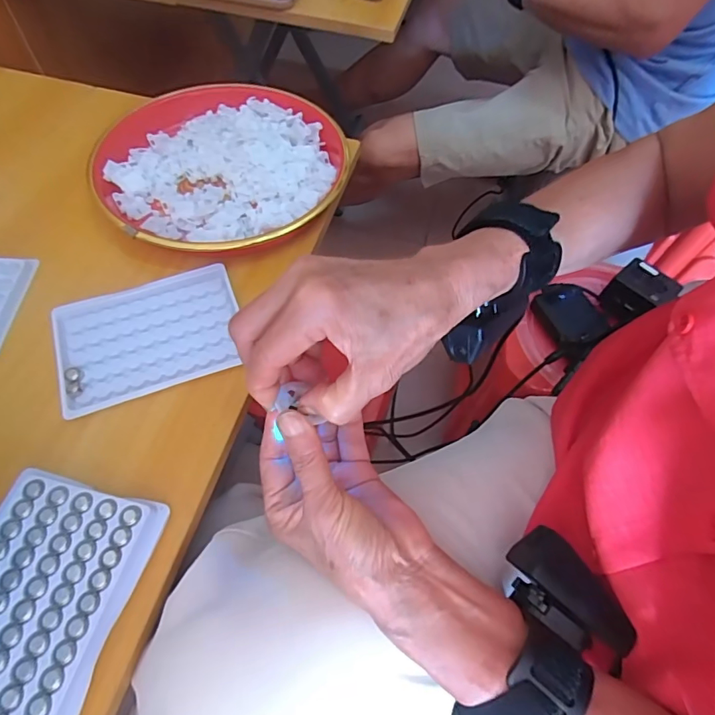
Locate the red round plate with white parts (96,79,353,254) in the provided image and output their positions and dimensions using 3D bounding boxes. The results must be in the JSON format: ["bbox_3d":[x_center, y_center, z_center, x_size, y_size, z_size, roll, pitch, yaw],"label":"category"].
[{"bbox_3d":[-0.120,-0.172,0.429,0.208,0.027,0.209,1,60,-2],"label":"red round plate with white parts"}]

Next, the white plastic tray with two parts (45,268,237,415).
[{"bbox_3d":[-0.150,-0.016,0.347,0.126,0.012,0.093,-19,63,-13],"label":"white plastic tray with two parts"}]

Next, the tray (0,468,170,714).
[{"bbox_3d":[-0.171,0.131,0.254,0.091,0.008,0.125,13,60,5],"label":"tray"}]

